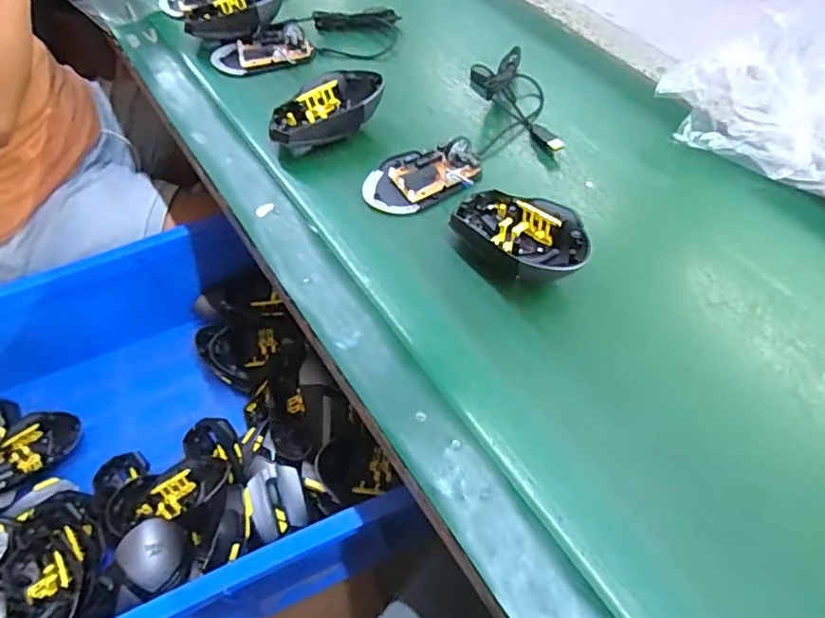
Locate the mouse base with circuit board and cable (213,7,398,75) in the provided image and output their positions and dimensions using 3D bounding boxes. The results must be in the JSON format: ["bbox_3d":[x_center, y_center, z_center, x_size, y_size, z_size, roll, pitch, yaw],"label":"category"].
[{"bbox_3d":[-0.121,-0.311,0.642,0.210,0.021,0.084,-8,56,-2],"label":"mouse base with circuit board and cable"}]

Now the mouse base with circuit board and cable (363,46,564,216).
[{"bbox_3d":[0.067,-0.166,0.544,0.119,0.034,0.244,33,64,23],"label":"mouse base with circuit board and cable"}]

